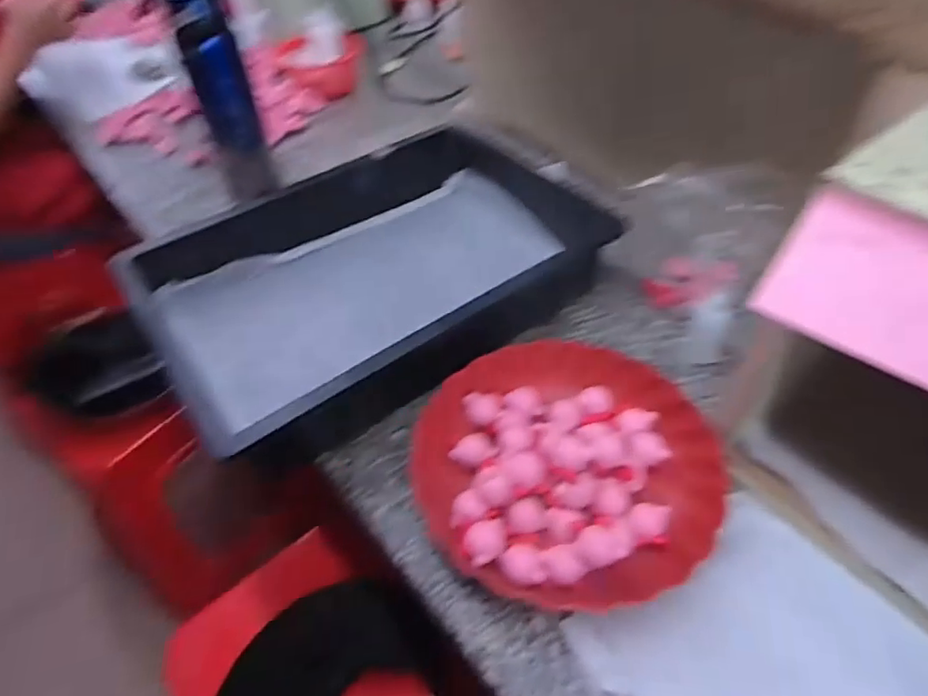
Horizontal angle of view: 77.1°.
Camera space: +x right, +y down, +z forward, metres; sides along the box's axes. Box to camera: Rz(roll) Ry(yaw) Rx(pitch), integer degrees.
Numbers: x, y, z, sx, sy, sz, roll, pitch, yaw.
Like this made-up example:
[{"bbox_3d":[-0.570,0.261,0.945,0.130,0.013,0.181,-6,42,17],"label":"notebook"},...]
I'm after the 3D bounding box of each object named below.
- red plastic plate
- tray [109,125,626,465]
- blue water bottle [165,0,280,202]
[{"bbox_3d":[0.082,0.092,0.479,0.237,0.050,0.221,-2,47,2],"label":"red plastic plate"},{"bbox_3d":[-0.099,-0.087,0.638,0.438,0.083,0.293,-33,54,-24],"label":"tray"},{"bbox_3d":[-0.289,-0.296,0.721,0.077,0.258,0.063,-20,49,-15],"label":"blue water bottle"}]

